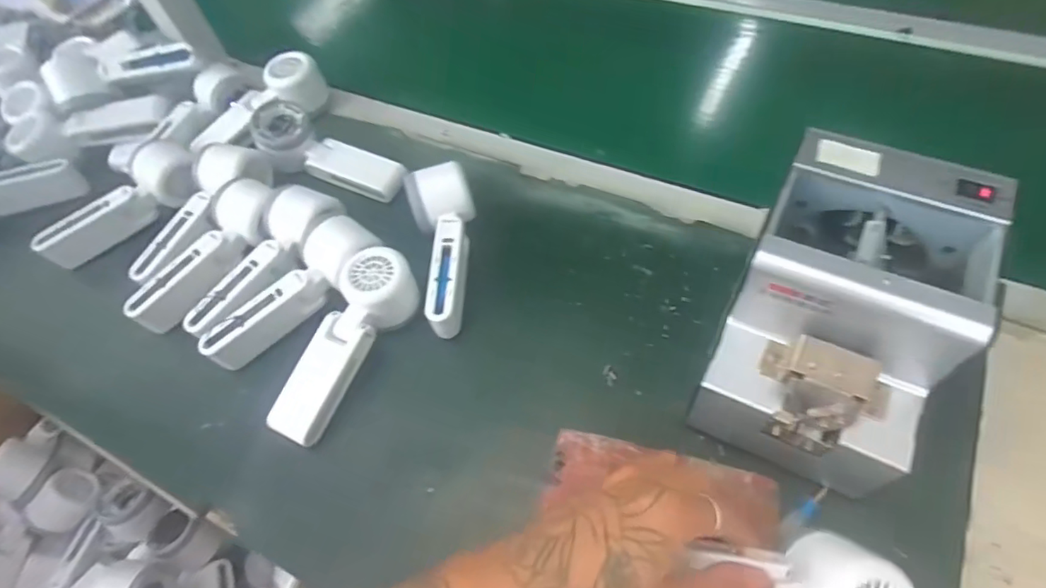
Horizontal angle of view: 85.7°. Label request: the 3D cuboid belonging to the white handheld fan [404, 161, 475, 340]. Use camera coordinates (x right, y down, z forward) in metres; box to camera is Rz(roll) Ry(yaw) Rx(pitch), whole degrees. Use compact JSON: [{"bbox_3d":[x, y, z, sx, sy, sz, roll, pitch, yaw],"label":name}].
[{"bbox_3d":[-0.066,-0.044,0.494,0.053,0.046,0.151,-13,57,-1],"label":"white handheld fan"}]

